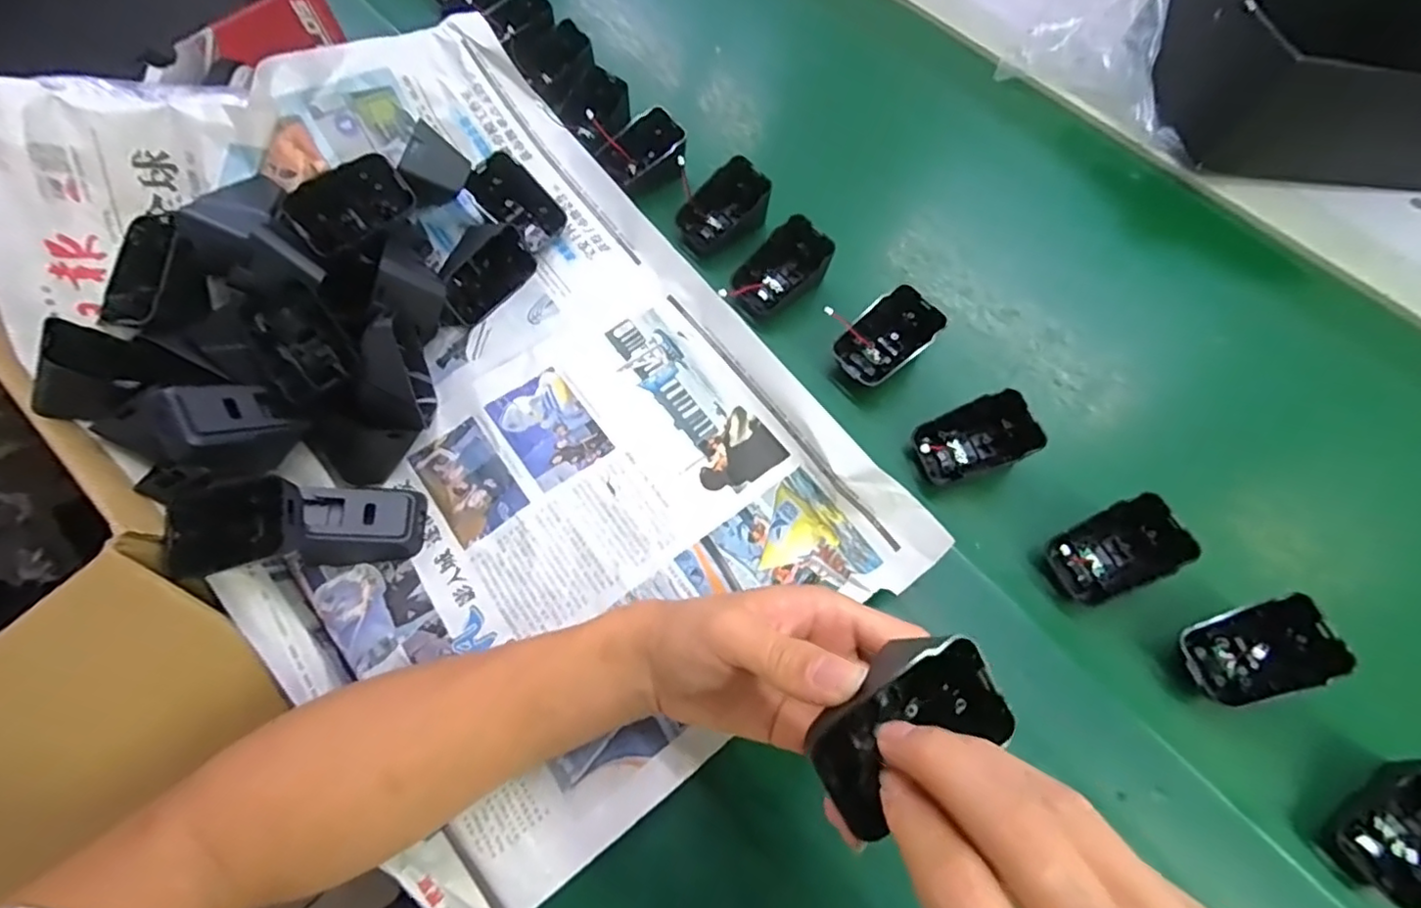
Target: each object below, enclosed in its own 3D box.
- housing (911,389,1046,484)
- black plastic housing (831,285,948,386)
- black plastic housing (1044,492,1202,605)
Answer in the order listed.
[{"bbox_3d":[0.162,-0.006,0.388,0.062,0.044,0.043,-17,67,-9],"label":"housing"},{"bbox_3d":[0.119,-0.076,0.417,0.064,0.039,0.051,-40,72,-17],"label":"black plastic housing"},{"bbox_3d":[0.231,0.057,0.361,0.062,0.047,0.047,-21,68,-10],"label":"black plastic housing"}]

